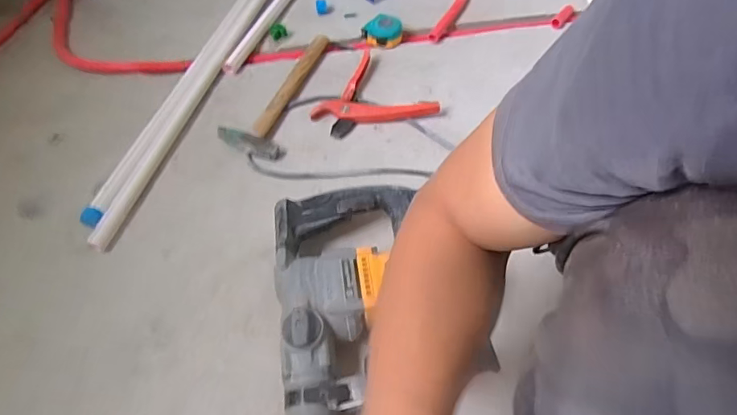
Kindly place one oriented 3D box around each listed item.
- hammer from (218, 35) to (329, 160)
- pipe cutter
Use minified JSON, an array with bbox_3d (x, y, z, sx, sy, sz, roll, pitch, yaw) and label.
[{"bbox_3d":[-0.154,-0.220,0.860,0.102,0.041,0.327,11,53,11],"label":"hammer"},{"bbox_3d":[-0.006,-0.186,0.833,0.171,0.025,0.200,-33,58,-22],"label":"pipe cutter"}]

